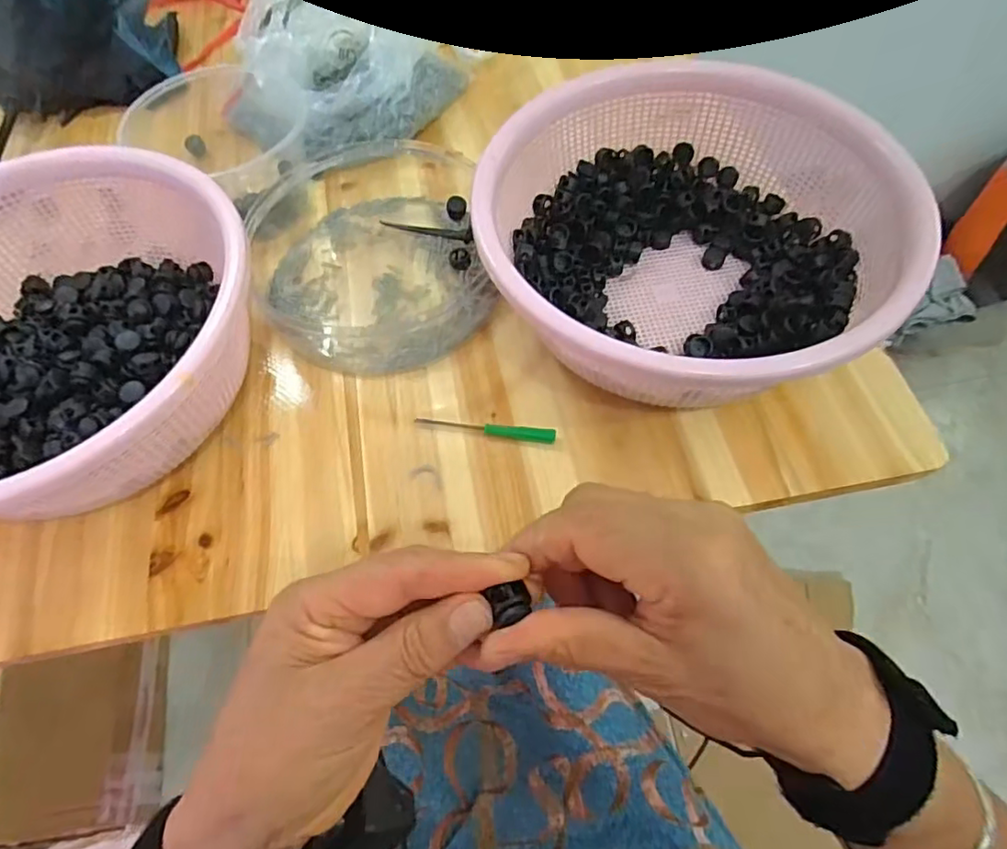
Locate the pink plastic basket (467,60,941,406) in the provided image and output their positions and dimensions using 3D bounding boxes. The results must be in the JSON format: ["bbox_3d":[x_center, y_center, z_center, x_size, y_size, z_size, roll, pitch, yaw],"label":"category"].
[{"bbox_3d":[0.120,-0.118,0.420,0.264,0.111,0.256,-14,61,-4],"label":"pink plastic basket"}]

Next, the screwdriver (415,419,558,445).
[{"bbox_3d":[-0.013,0.003,0.416,0.098,0.008,0.009,7,62,7],"label":"screwdriver"}]

